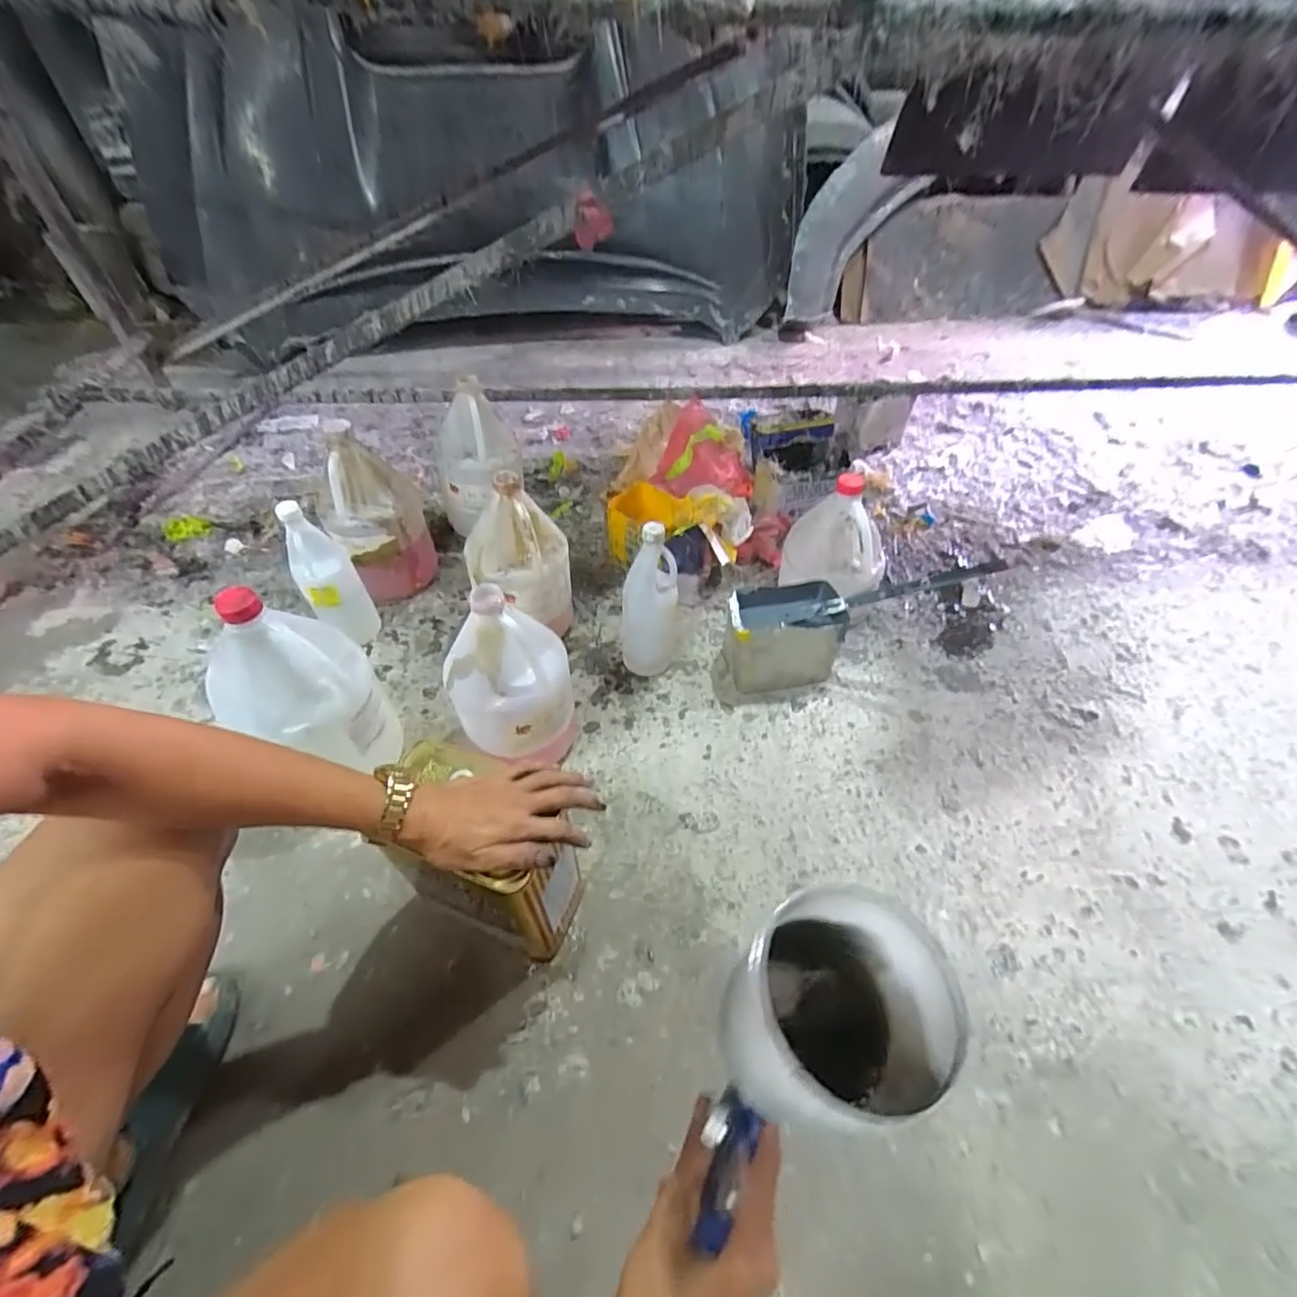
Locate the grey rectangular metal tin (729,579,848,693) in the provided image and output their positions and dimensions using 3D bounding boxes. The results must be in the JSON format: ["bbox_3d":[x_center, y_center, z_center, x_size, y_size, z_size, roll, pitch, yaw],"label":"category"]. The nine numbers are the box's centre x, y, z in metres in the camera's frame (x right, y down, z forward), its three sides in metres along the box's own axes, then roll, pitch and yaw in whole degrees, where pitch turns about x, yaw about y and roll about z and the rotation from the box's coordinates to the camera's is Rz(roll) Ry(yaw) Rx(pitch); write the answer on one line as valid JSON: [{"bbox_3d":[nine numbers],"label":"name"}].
[{"bbox_3d":[0.206,-0.018,0.911,0.172,0.125,0.109,-7,47,-6],"label":"grey rectangular metal tin"}]

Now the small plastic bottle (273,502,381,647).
[{"bbox_3d":[-0.486,-0.105,0.878,0.079,0.244,0.065,-26,52,-23],"label":"small plastic bottle"}]

